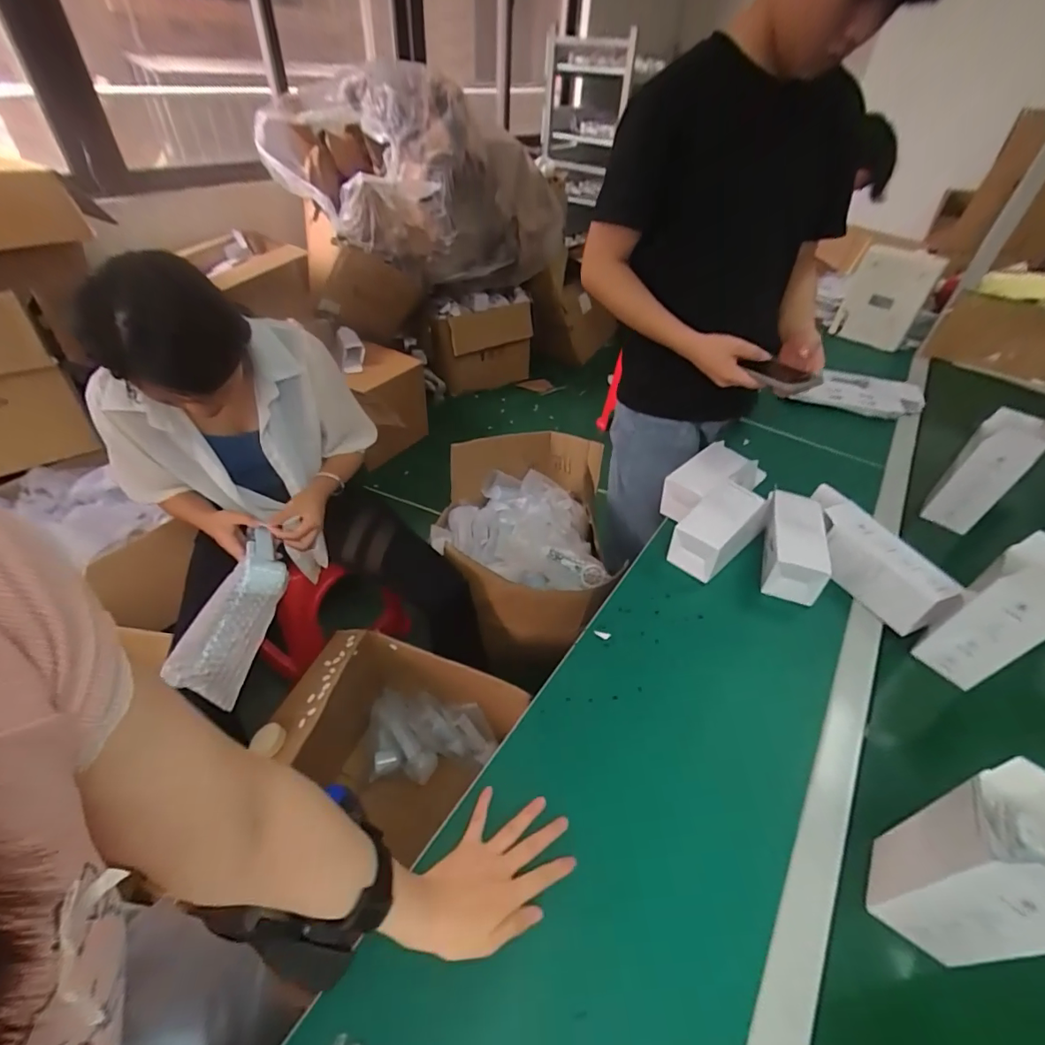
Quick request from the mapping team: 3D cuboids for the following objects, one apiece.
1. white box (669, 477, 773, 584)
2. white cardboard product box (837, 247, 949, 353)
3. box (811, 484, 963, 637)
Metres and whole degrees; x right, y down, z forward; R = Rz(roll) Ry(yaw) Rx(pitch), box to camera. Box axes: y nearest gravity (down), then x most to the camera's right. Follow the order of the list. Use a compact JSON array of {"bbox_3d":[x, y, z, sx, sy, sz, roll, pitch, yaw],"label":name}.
[{"bbox_3d":[0.321,0.008,0.797,0.088,0.068,0.187,34,50,31],"label":"white box"},{"bbox_3d":[1.059,-0.656,1.464,0.050,0.255,0.197,-33,53,-27],"label":"white cardboard product box"},{"bbox_3d":[0.520,0.052,0.763,0.070,0.092,0.242,-13,43,-17],"label":"box"}]

